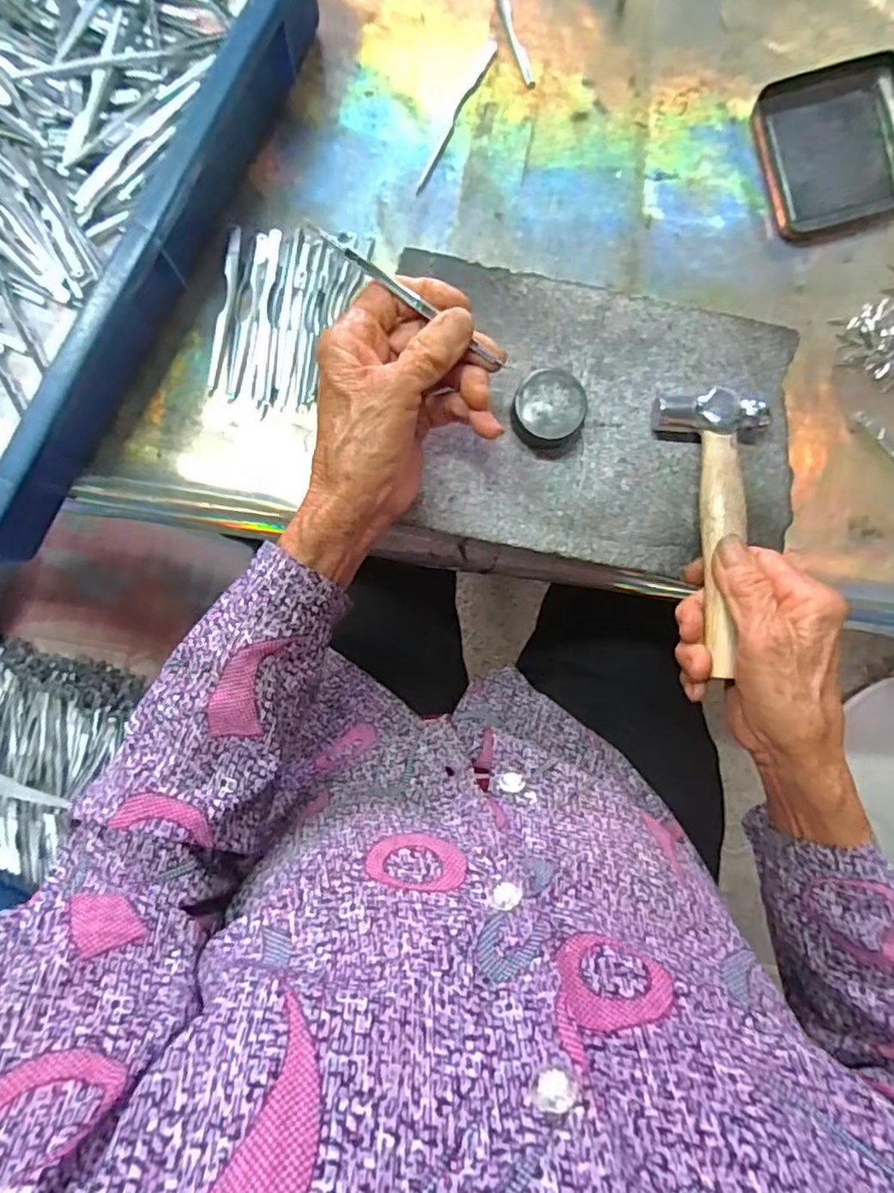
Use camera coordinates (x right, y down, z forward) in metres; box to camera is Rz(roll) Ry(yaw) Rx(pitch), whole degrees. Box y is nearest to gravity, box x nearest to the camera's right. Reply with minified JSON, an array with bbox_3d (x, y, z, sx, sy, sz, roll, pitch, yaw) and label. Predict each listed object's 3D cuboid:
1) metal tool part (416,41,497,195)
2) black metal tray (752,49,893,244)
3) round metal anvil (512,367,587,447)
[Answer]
[{"bbox_3d":[0.006,-0.306,0.391,0.007,0.004,0.107,28,89,-3],"label":"metal tool part"},{"bbox_3d":[0.258,-0.294,0.400,0.101,0.012,0.103,-15,90,-2],"label":"black metal tray"},{"bbox_3d":[0.055,-0.102,0.334,0.038,0.021,0.036,0,89,-2],"label":"round metal anvil"}]

